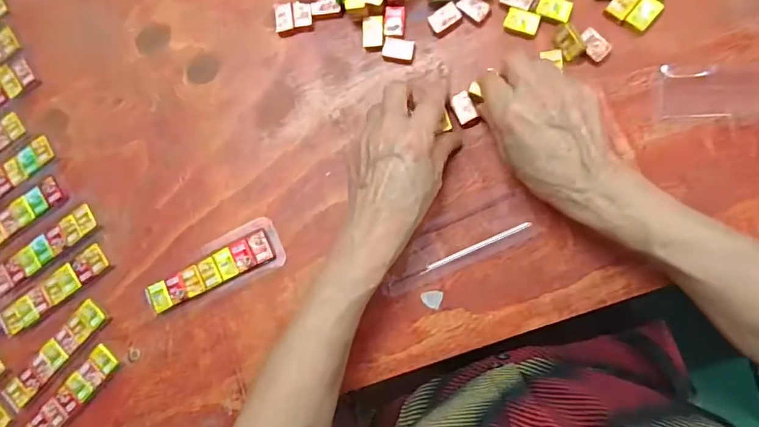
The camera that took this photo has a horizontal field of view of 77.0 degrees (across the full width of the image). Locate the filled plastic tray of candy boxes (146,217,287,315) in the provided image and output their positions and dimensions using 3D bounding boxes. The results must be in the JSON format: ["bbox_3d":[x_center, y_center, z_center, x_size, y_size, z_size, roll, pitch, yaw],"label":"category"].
[{"bbox_3d":[-0.145,0.046,0.417,0.127,0.010,0.046,-23,84,7],"label":"filled plastic tray of candy boxes"}]

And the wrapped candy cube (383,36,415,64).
[{"bbox_3d":[0.016,-0.138,0.402,0.026,0.007,0.018,13,89,9],"label":"wrapped candy cube"}]

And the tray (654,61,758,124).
[{"bbox_3d":[0.281,-0.092,0.359,0.138,0.012,0.047,1,88,9],"label":"tray"}]

